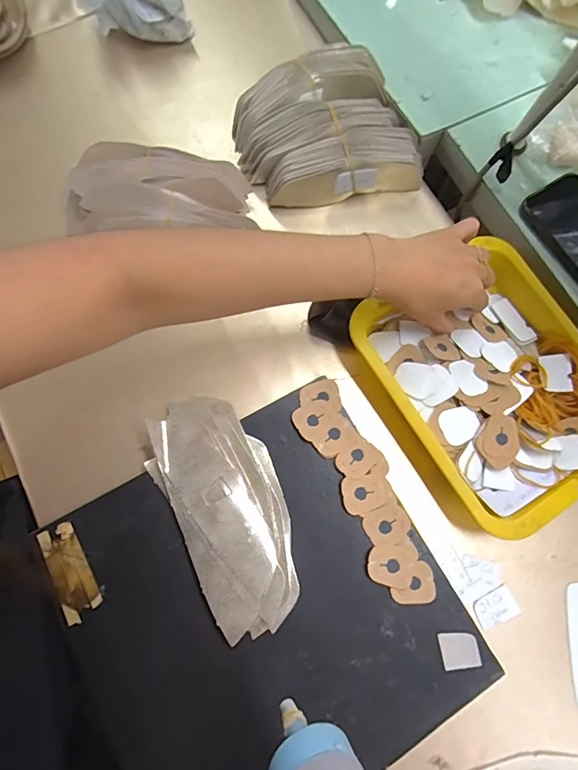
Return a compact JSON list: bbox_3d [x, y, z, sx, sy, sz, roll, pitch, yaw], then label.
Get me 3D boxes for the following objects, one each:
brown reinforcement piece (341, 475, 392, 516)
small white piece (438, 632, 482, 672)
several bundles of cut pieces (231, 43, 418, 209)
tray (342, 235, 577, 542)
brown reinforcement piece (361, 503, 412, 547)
[{"bbox_3d":[0.071,0.099,0.385,0.043,0.004,0.033,-9,77,-3],"label":"brown reinforcement piece"},{"bbox_3d":[0.145,0.226,0.361,0.031,0.004,0.028,-8,77,-2],"label":"small white piece"},{"bbox_3d":[0.037,-0.291,0.483,0.192,0.054,0.160,-13,77,-4],"label":"several bundles of cut pieces"},{"bbox_3d":[0.197,-0.004,0.421,0.204,0.040,0.250,-27,79,-7],"label":"tray"},{"bbox_3d":[0.088,0.126,0.381,0.038,0.004,0.032,-27,79,-7],"label":"brown reinforcement piece"}]

